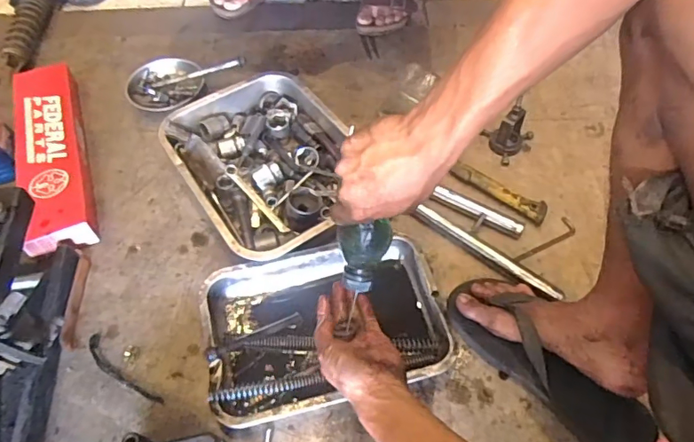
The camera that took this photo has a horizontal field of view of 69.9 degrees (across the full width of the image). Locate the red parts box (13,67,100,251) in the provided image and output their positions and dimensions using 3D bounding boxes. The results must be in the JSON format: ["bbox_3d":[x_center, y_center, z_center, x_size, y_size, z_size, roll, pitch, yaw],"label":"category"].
[{"bbox_3d":[-0.510,-0.124,0.863,0.107,0.061,0.441,-21,56,-12],"label":"red parts box"}]

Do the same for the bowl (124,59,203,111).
[{"bbox_3d":[-0.347,-0.255,0.955,0.135,0.037,0.144,-1,54,2],"label":"bowl"}]

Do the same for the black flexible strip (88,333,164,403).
[{"bbox_3d":[-0.295,0.197,0.646,0.144,0.005,0.025,32,61,25],"label":"black flexible strip"}]

